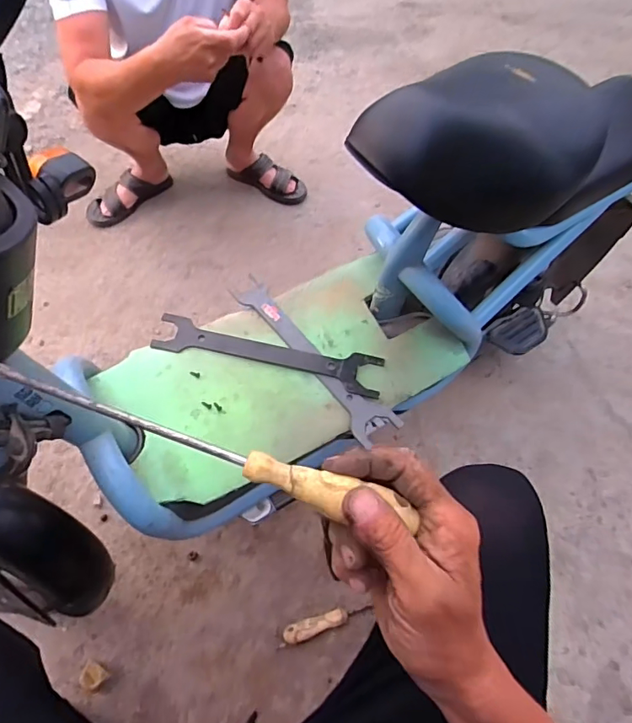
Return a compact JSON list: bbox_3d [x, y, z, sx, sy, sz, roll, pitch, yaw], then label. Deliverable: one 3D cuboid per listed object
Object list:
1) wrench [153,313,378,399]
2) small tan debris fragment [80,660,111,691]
[{"bbox_3d":[-0.071,-0.011,0.753,0.338,0.009,0.060,12,72,1],"label":"wrench"},{"bbox_3d":[-0.342,0.481,0.766,0.041,0.013,0.033,26,59,15],"label":"small tan debris fragment"}]

